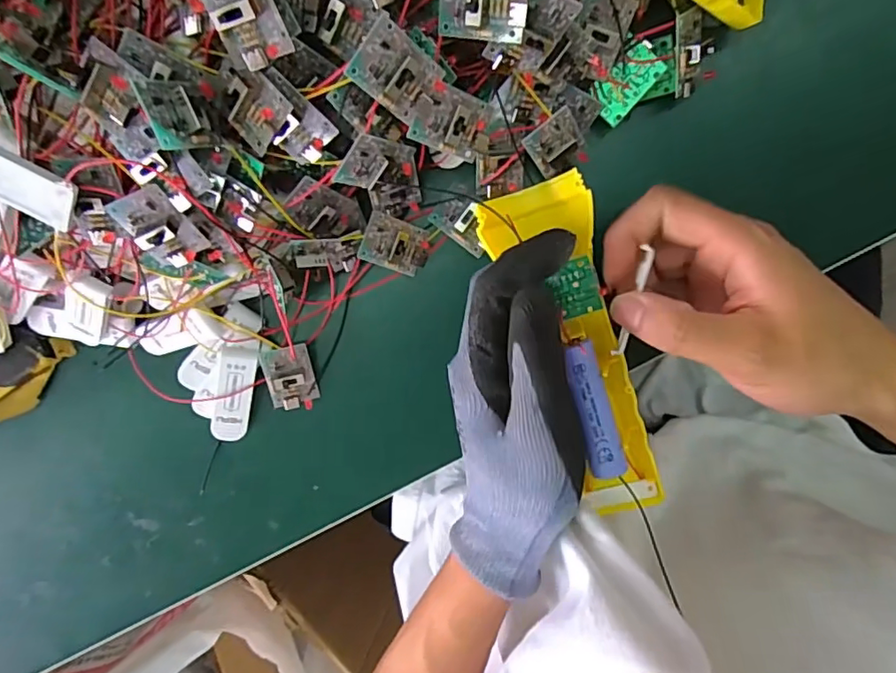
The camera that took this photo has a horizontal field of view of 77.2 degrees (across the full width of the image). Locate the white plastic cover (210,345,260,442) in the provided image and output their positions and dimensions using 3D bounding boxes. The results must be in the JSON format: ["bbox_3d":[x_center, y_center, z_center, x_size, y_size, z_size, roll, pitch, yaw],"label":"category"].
[{"bbox_3d":[-0.122,0.034,0.320,0.020,0.007,0.059,11,109,-16],"label":"white plastic cover"}]

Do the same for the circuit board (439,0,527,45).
[{"bbox_3d":[0.012,-0.127,0.214,0.035,0.012,0.025,8,120,8],"label":"circuit board"}]

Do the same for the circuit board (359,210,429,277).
[{"bbox_3d":[-0.028,-0.048,0.298,0.035,0.011,0.026,17,97,-29],"label":"circuit board"}]

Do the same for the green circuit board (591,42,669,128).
[{"bbox_3d":[0.085,-0.121,0.267,0.021,0.005,0.035,43,118,-1],"label":"green circuit board"}]

